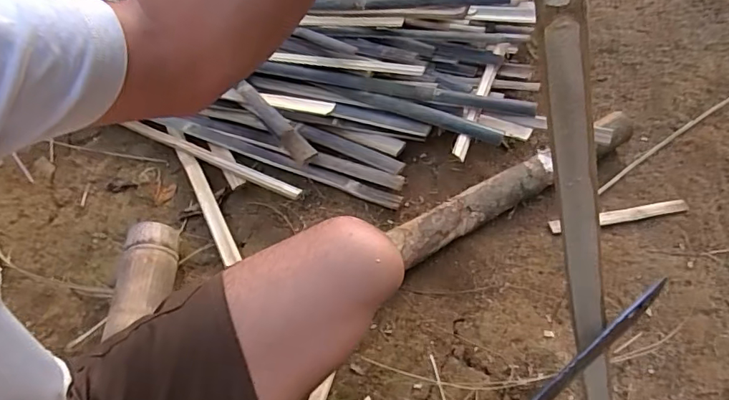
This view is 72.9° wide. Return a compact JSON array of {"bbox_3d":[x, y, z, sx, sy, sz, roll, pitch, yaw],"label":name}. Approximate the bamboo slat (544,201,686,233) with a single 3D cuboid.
[{"bbox_3d":[0.446,0.029,0.867,0.244,0.013,0.025,-10,52,-3],"label":"bamboo slat"}]

